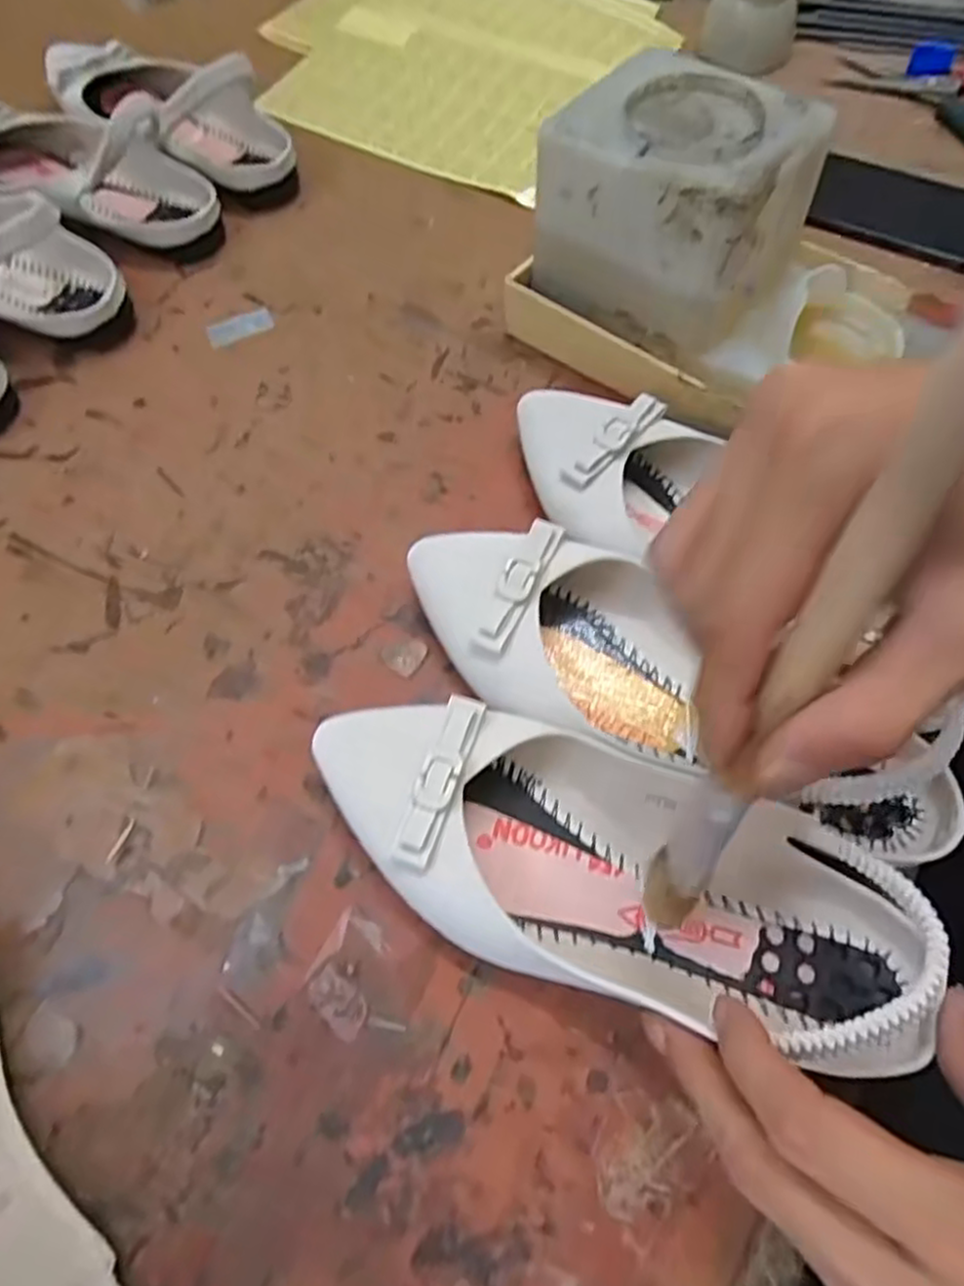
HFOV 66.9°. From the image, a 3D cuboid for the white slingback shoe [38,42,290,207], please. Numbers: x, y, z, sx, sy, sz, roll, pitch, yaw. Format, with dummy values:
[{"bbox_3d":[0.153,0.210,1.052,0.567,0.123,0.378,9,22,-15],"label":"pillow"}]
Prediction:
[{"bbox_3d":[-0.229,-0.389,0.519,0.225,0.067,0.080,36,70,18],"label":"white slingback shoe"}]

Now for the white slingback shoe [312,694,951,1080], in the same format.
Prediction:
[{"bbox_3d":[0.044,0.080,0.274,0.236,0.063,0.090,19,66,10],"label":"white slingback shoe"}]

